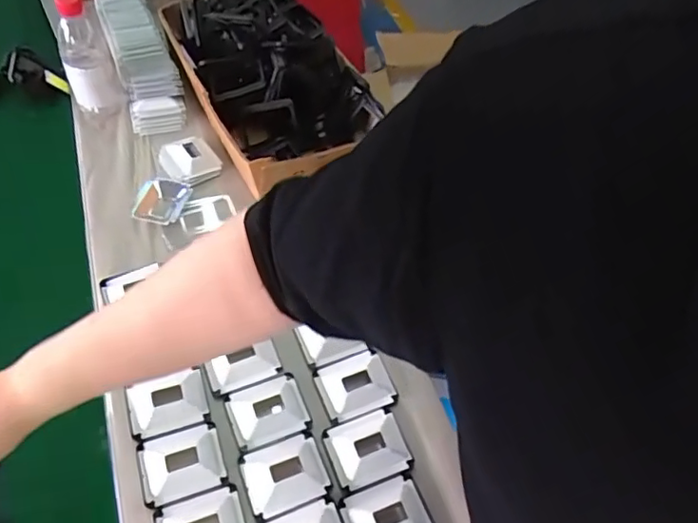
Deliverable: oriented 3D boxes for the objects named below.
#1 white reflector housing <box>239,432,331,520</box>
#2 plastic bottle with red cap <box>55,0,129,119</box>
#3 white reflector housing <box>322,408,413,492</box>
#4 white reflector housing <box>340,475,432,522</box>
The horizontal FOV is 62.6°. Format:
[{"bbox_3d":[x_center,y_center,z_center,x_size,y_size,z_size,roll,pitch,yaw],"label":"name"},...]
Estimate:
[{"bbox_3d":[-0.064,0.210,0.572,0.078,0.016,0.066,-18,56,-15],"label":"white reflector housing"},{"bbox_3d":[-0.383,-0.299,0.835,0.073,0.181,0.074,-14,55,-12],"label":"plastic bottle with red cap"},{"bbox_3d":[0.020,0.191,0.593,0.079,0.016,0.067,-17,56,-14],"label":"white reflector housing"},{"bbox_3d":[0.038,0.247,0.553,0.077,0.016,0.065,-18,56,-15],"label":"white reflector housing"}]

